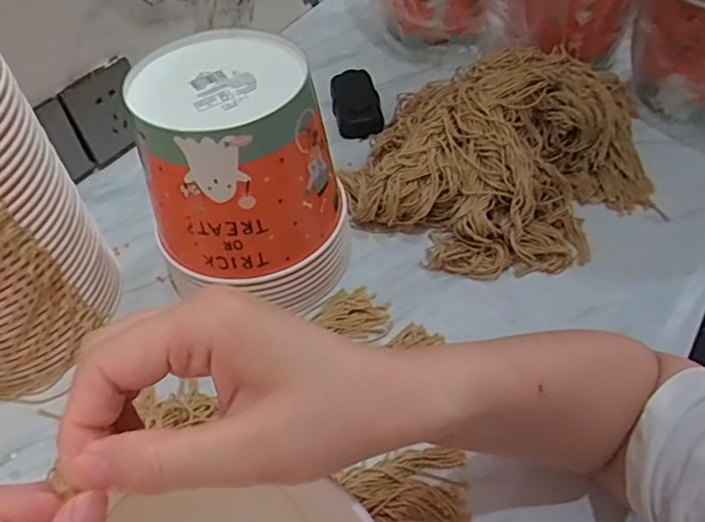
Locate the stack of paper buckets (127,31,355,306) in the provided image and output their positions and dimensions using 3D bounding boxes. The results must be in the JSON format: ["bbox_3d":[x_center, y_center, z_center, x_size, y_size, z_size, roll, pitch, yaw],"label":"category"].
[{"bbox_3d":[-0.081,-0.066,0.491,0.142,0.177,0.140,1,50,5],"label":"stack of paper buckets"}]

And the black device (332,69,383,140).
[{"bbox_3d":[0.004,-0.182,0.696,0.052,0.031,0.103,-7,50,-1],"label":"black device"}]

